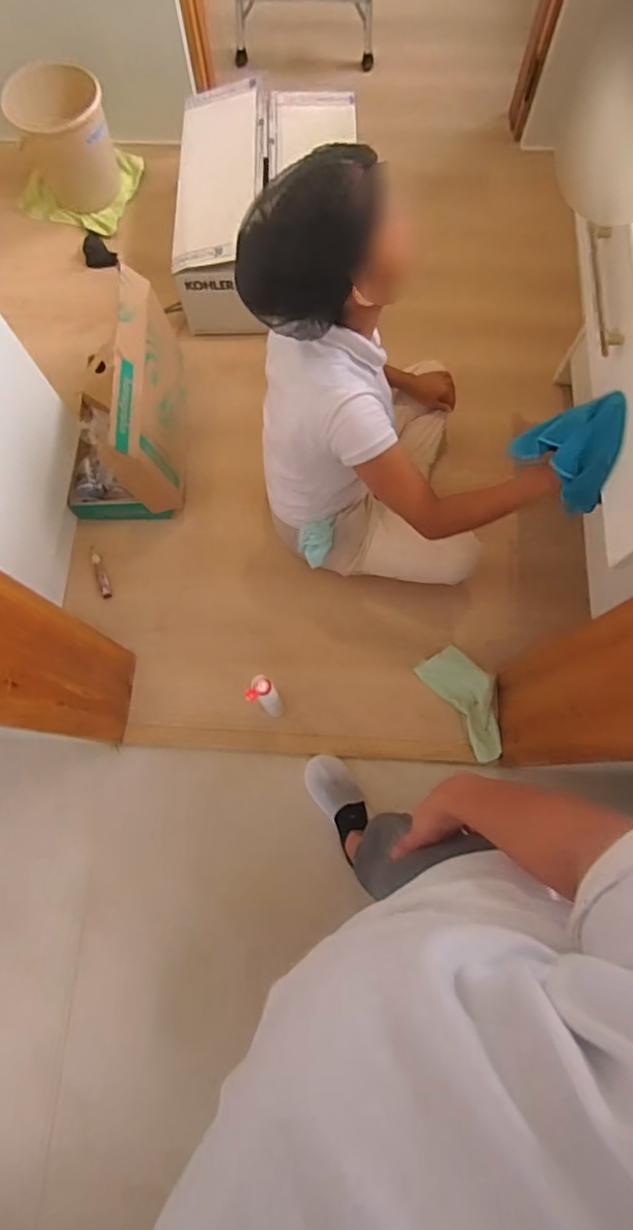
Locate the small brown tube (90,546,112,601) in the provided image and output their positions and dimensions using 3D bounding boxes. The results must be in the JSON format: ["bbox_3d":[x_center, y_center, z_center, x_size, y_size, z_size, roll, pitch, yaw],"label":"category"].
[{"bbox_3d":[-0.560,-0.112,1.424,0.026,0.023,0.162,-24,76,-6],"label":"small brown tube"}]

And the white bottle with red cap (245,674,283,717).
[{"bbox_3d":[-0.106,0.181,1.183,0.059,0.235,0.054,0,74,1],"label":"white bottle with red cap"}]

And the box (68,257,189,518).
[{"bbox_3d":[-0.489,-0.516,1.353,0.290,0.341,0.475,1,74,1],"label":"box"}]

